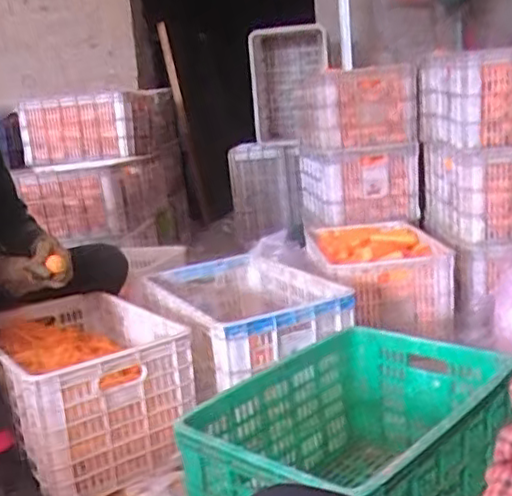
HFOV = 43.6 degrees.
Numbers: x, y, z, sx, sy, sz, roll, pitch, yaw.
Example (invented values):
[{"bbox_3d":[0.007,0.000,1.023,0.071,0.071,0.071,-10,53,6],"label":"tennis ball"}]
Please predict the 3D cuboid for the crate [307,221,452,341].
[{"bbox_3d":[0.350,0.082,1.904,0.365,0.228,0.541,-5,13,0],"label":"crate"}]

